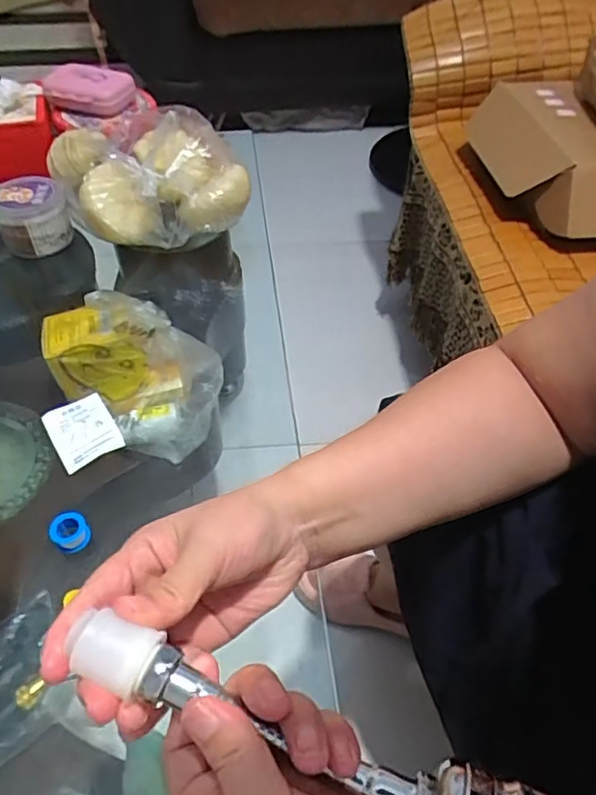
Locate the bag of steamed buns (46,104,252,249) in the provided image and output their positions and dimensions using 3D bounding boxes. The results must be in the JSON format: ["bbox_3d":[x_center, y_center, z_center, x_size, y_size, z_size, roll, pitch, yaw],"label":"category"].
[{"bbox_3d":[-0.158,-0.249,0.651,0.196,0.085,0.171,-22,53,-18],"label":"bag of steamed buns"}]

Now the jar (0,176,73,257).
[{"bbox_3d":[-0.292,-0.201,0.648,0.078,0.054,0.080,0,49,0],"label":"jar"}]

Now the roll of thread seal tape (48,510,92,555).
[{"bbox_3d":[-0.163,0.096,0.422,0.025,0.020,0.023,0,49,0],"label":"roll of thread seal tape"}]

